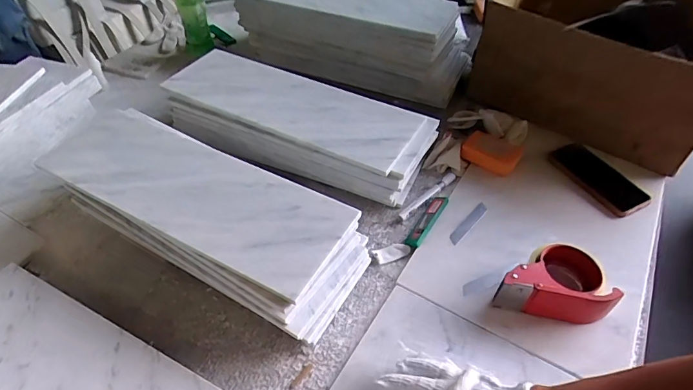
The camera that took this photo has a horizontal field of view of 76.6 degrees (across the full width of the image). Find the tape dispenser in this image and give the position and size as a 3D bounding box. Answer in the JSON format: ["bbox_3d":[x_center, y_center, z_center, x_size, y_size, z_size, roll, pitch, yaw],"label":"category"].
[{"bbox_3d":[0.277,0.114,0.590,0.146,0.068,0.090,9,49,8],"label":"tape dispenser"}]

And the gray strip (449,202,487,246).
[{"bbox_3d":[0.189,0.043,0.682,0.019,0.004,0.098,28,49,30],"label":"gray strip"}]

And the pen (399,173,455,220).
[{"bbox_3d":[0.138,-0.001,0.739,0.135,0.009,0.017,-37,58,-28],"label":"pen"}]

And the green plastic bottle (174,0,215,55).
[{"bbox_3d":[-0.353,-0.422,0.998,0.063,0.183,0.066,-14,50,-12],"label":"green plastic bottle"}]

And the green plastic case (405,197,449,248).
[{"bbox_3d":[0.130,0.038,0.697,0.025,0.010,0.112,25,53,21],"label":"green plastic case"}]

